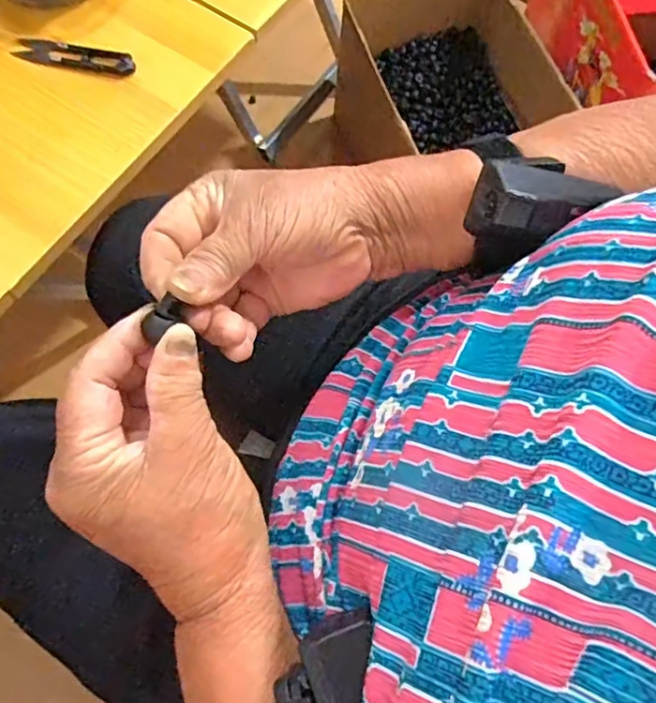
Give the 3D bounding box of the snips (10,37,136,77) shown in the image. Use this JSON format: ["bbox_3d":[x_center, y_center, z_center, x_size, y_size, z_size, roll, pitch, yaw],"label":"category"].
[{"bbox_3d":[-0.210,-0.244,0.473,0.099,0.005,0.025,12,71,7],"label":"snips"}]

